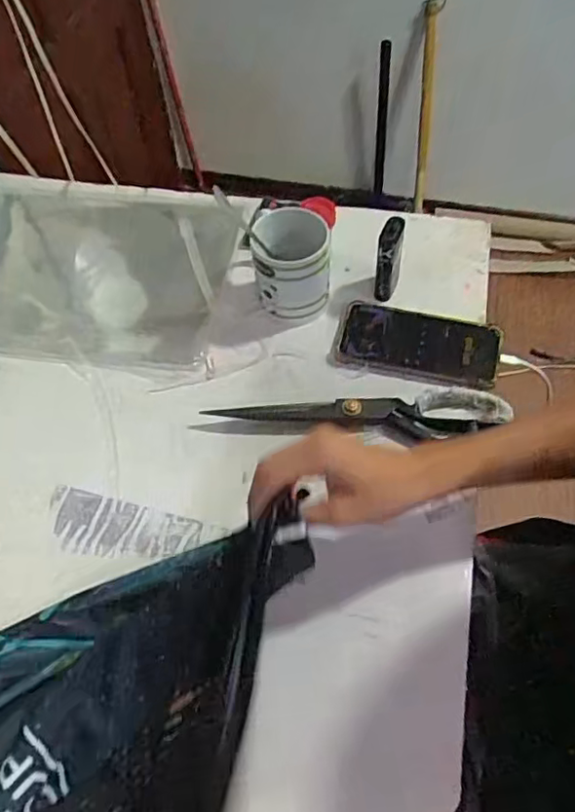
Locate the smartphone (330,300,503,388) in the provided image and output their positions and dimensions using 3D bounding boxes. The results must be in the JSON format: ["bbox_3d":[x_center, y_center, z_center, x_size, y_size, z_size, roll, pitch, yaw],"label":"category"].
[{"bbox_3d":[0.136,-0.066,0.632,0.165,0.008,0.094,12,59,11],"label":"smartphone"}]

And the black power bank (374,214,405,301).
[{"bbox_3d":[0.107,-0.155,0.637,0.025,0.083,0.036,5,58,7],"label":"black power bank"}]

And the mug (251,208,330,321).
[{"bbox_3d":[0.009,-0.149,0.639,0.089,0.096,0.081,-8,57,-2],"label":"mug"}]

